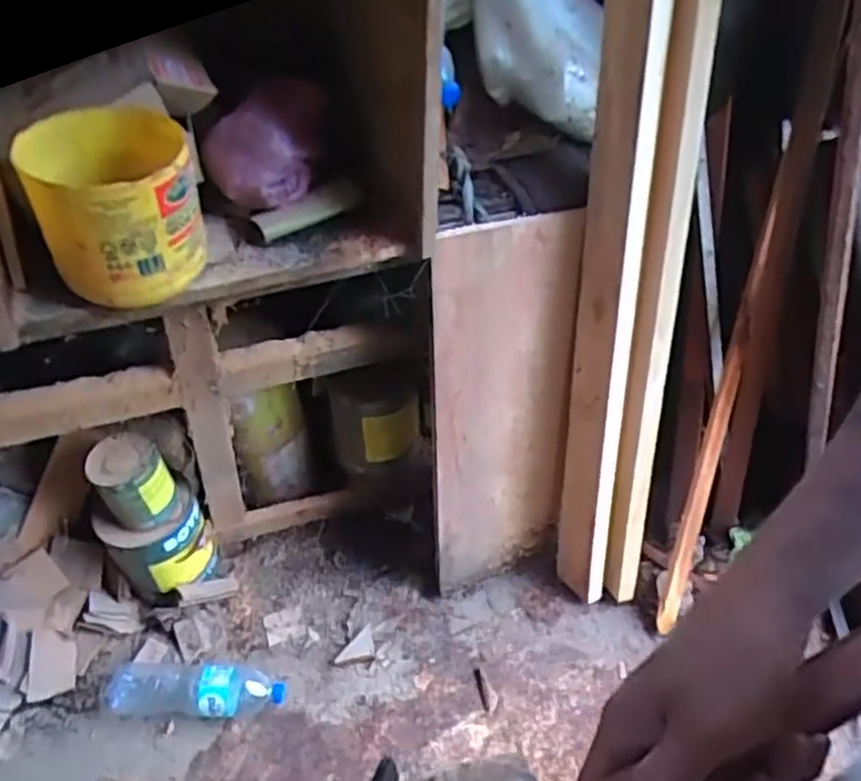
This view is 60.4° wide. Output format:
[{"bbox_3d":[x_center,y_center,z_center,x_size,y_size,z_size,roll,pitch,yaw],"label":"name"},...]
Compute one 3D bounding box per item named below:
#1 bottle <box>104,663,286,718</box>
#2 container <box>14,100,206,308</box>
[{"bbox_3d":[-0.385,0.478,1.196,0.295,0.079,0.089,4,43,3],"label":"bottle"},{"bbox_3d":[-0.328,-0.188,0.791,0.161,0.157,0.142,-20,49,-19],"label":"container"}]

